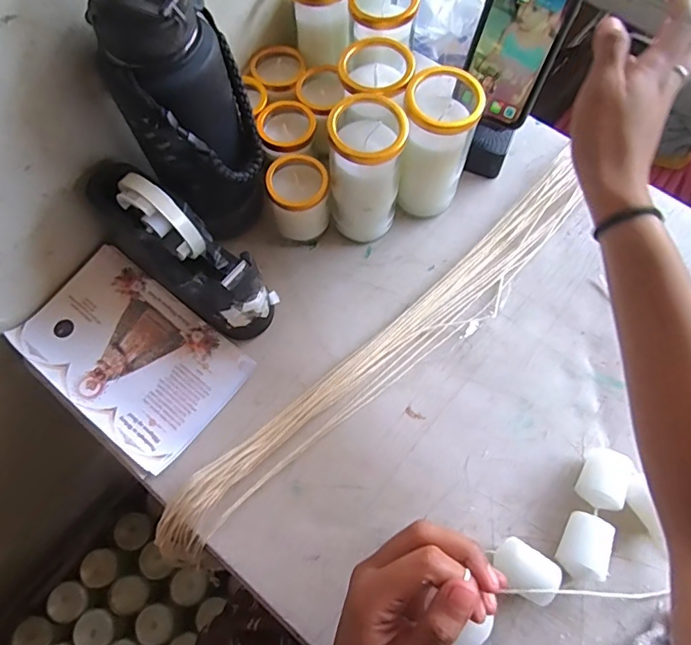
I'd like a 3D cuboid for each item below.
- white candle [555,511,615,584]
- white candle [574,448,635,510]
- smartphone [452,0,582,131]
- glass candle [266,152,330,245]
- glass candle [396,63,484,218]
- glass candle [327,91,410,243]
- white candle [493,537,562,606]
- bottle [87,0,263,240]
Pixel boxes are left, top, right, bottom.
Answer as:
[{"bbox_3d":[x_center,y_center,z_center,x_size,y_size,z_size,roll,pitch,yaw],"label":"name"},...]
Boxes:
[{"bbox_3d":[0.198,0.186,0.418,0.033,0.030,0.050,22,70,9],"label":"white candle"},{"bbox_3d":[0.227,0.138,0.442,0.034,0.031,0.050,30,71,11],"label":"white candle"},{"bbox_3d":[0.161,-0.264,0.473,0.076,0.148,0.008,26,46,8],"label":"smartphone"},{"bbox_3d":[-0.047,-0.123,0.515,0.057,0.079,0.058,0,68,0],"label":"glass candle"},{"bbox_3d":[0.087,-0.167,0.497,0.065,0.150,0.057,15,69,6],"label":"glass candle"},{"bbox_3d":[0.020,-0.142,0.487,0.067,0.147,0.069,6,68,2],"label":"glass candle"},{"bbox_3d":[0.148,0.201,0.409,0.050,0.035,0.040,31,72,12],"label":"white candle"},{"bbox_3d":[-0.130,-0.170,0.430,0.095,0.241,0.092,-20,70,-8],"label":"bottle"}]

